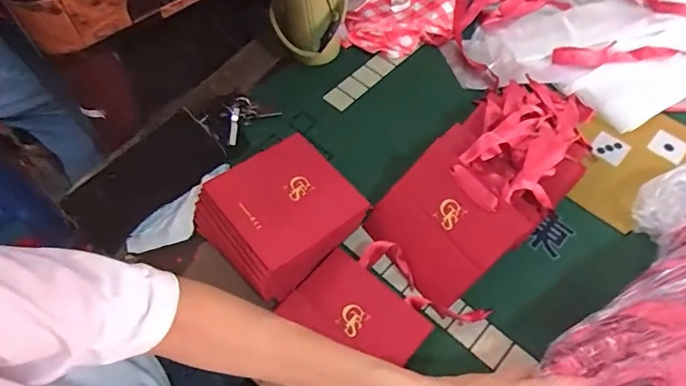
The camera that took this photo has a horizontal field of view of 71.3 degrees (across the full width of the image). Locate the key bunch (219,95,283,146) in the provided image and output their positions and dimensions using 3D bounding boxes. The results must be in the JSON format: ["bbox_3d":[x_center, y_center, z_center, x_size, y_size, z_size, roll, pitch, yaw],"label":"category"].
[{"bbox_3d":[-0.134,-0.108,0.664,0.080,0.015,0.050,-36,95,-19],"label":"key bunch"}]

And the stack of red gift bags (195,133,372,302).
[{"bbox_3d":[-0.076,0.021,0.565,0.157,0.044,0.153,-40,67,-22],"label":"stack of red gift bags"}]

